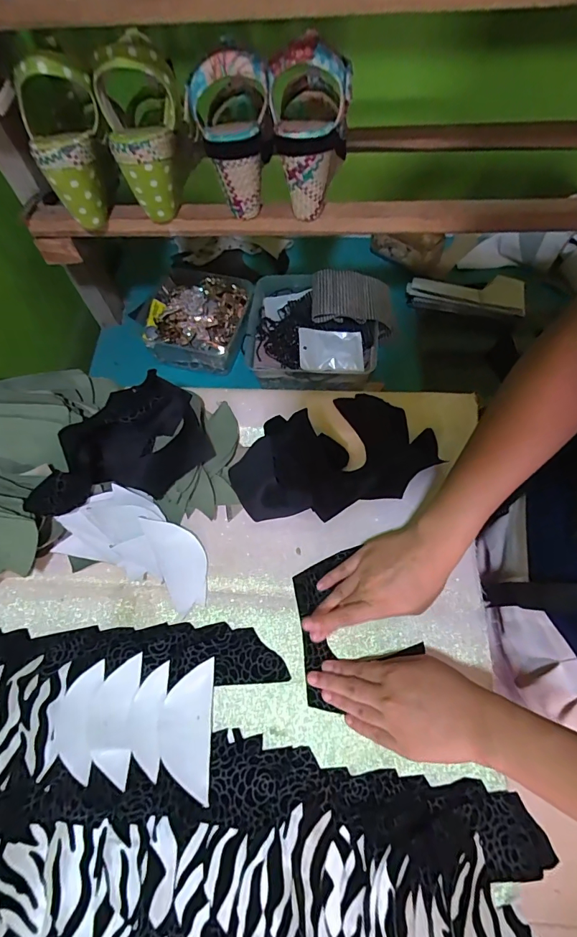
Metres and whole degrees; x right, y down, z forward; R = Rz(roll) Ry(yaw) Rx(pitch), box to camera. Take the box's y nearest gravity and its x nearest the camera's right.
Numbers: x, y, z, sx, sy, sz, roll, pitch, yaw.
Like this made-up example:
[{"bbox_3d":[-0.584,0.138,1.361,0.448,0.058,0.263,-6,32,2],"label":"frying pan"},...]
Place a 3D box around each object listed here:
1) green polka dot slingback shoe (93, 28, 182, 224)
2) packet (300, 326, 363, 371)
[{"bbox_3d":[-0.151,-0.364,0.452,0.078,0.133,0.122,-17,67,-5],"label":"green polka dot slingback shoe"},{"bbox_3d":[0.064,-0.178,0.636,0.097,0.007,0.067,0,76,-10],"label":"packet"}]

